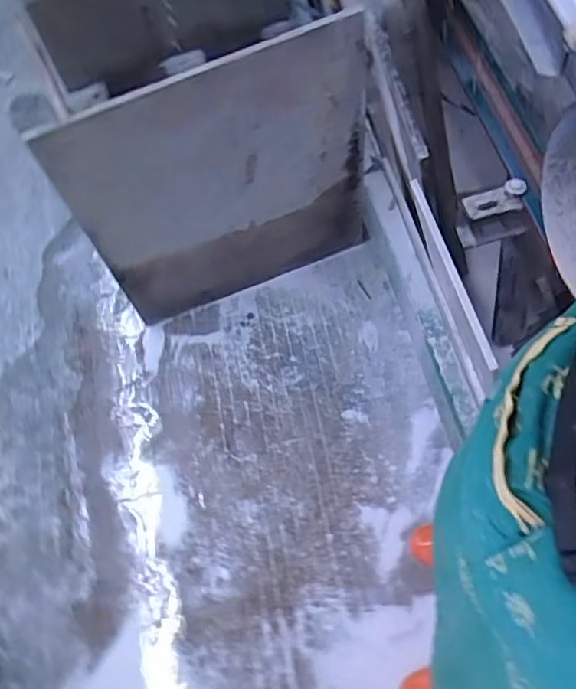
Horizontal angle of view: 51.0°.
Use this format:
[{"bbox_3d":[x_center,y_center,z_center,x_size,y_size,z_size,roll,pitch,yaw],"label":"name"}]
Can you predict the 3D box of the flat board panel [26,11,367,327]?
[{"bbox_3d":[-0.108,-0.279,1.160,0.546,0.613,0.031,-22,64,-4],"label":"flat board panel"}]

